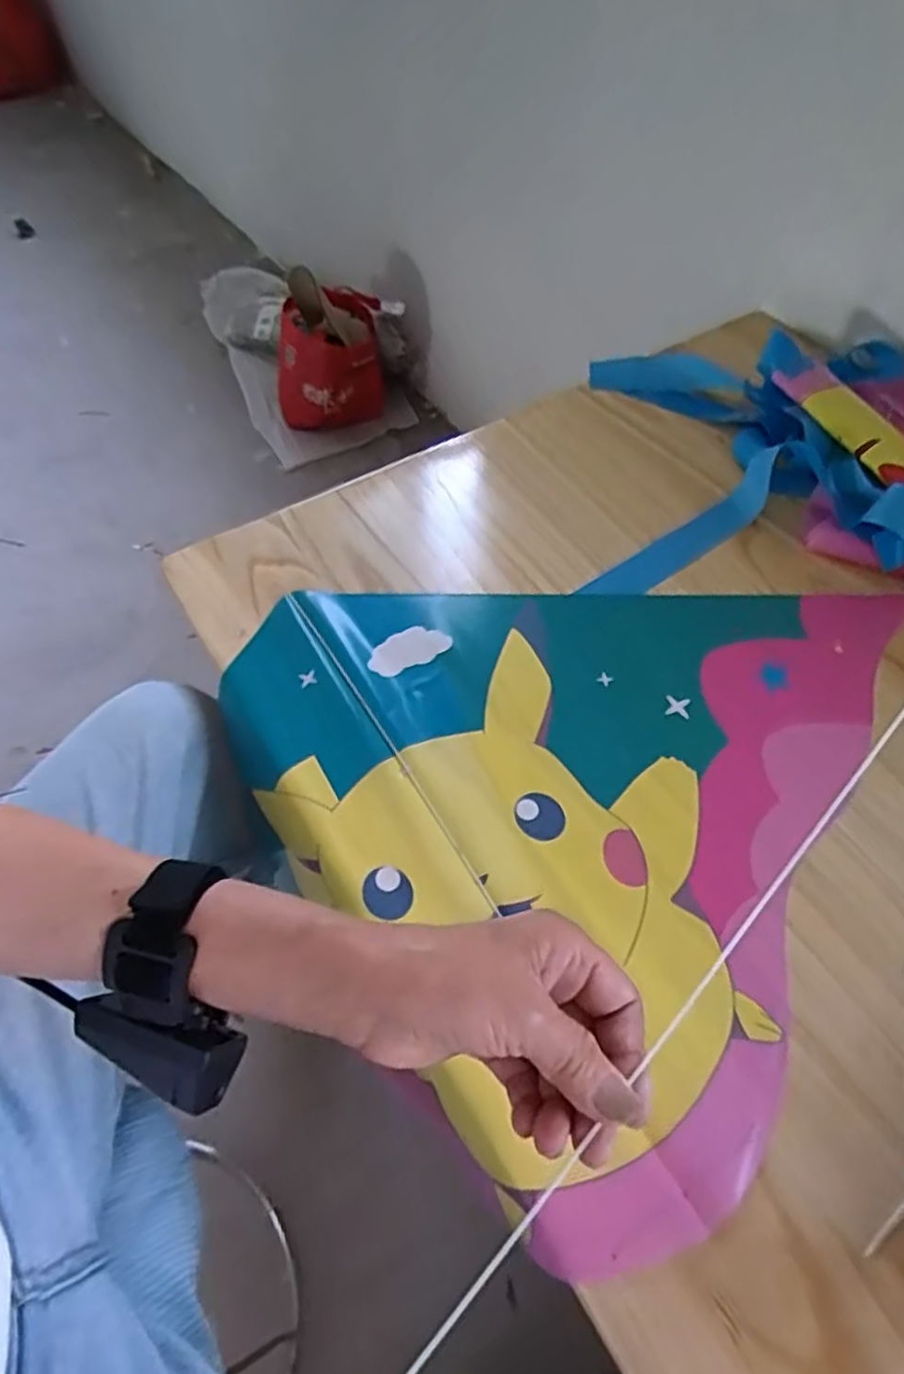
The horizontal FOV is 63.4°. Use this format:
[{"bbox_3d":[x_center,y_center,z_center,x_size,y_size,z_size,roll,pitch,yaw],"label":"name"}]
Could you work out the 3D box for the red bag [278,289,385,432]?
[{"bbox_3d":[-0.240,-0.651,1.524,0.235,0.275,0.153,-18,57,-12],"label":"red bag"}]

